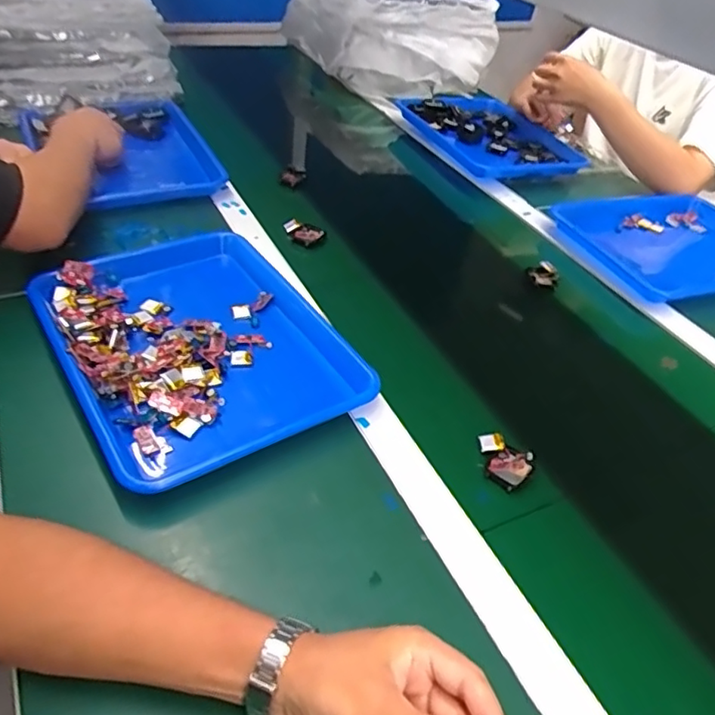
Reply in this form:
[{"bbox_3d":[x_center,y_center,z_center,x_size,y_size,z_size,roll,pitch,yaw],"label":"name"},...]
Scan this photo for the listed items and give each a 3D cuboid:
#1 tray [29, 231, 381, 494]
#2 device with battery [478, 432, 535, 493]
[{"bbox_3d":[-0.160,-0.016,0.623,0.260,0.040,0.332,-19,47,-28],"label":"tray"},{"bbox_3d":[0.133,0.093,0.551,0.055,0.021,0.042,31,46,25],"label":"device with battery"}]

